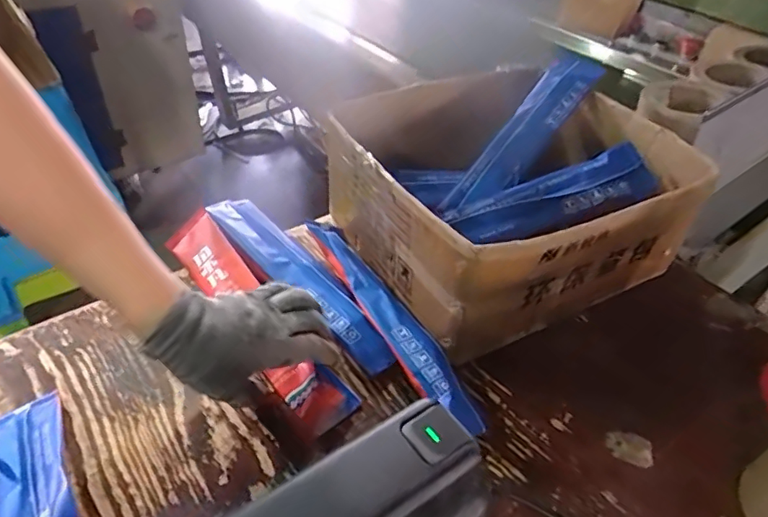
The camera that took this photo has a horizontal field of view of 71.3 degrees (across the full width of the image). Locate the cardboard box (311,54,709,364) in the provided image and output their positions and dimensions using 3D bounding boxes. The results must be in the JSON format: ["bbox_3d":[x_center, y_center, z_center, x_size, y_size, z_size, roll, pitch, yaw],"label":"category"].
[{"bbox_3d":[0.137,-0.055,0.578,0.321,0.168,0.249,-17,46,-23],"label":"cardboard box"}]

